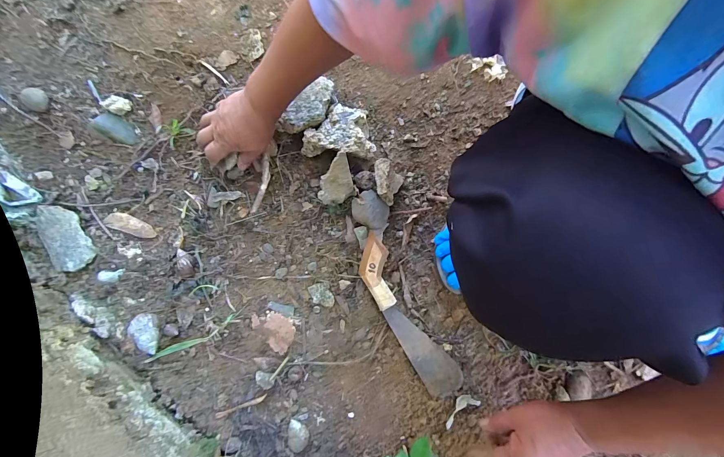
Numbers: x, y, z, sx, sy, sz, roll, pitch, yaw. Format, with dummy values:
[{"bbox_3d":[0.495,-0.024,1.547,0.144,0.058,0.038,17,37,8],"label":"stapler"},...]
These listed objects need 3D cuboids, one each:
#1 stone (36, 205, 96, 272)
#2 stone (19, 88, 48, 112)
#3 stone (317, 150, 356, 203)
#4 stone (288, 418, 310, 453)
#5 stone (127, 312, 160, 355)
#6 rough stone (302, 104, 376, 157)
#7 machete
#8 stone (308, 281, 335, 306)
[{"bbox_3d":[-0.445,0.013,0.471,0.051,0.017,0.103,-27,90,-22],"label":"stone"},{"bbox_3d":[-0.532,-0.212,0.507,0.046,0.012,0.034,32,77,8],"label":"stone"},{"bbox_3d":[-0.045,-0.080,0.501,0.057,0.022,0.080,-11,119,2],"label":"stone"},{"bbox_3d":[-0.092,0.301,0.453,0.030,0.014,0.043,1,75,0],"label":"stone"},{"bbox_3d":[-0.315,0.154,0.460,0.031,0.024,0.060,-26,77,-7],"label":"stone"},{"bbox_3d":[-0.040,-0.150,0.511,0.111,0.051,0.082,-9,76,-3],"label":"rough stone"},{"bbox_3d":[0.070,0.139,0.502,0.061,0.023,0.276,-30,92,-8],"label":"machete"},{"bbox_3d":[-0.065,0.107,0.504,0.033,0.011,0.041,-21,76,-6],"label":"stone"}]

